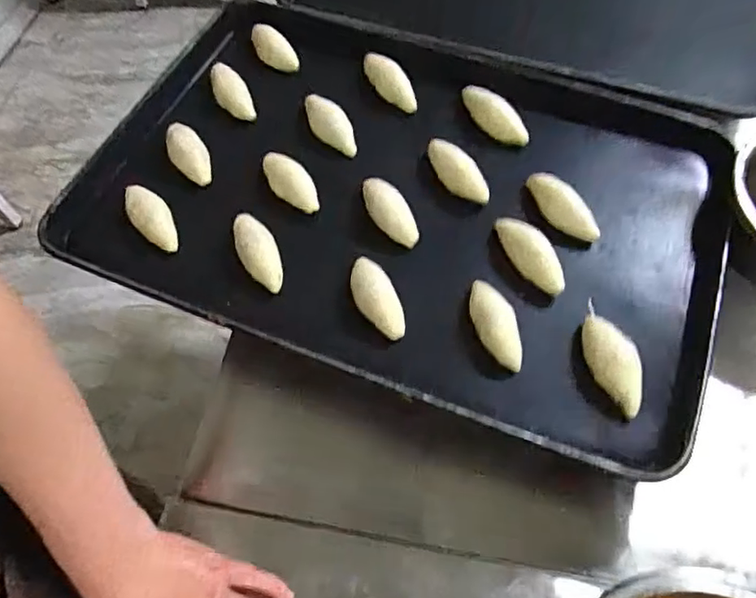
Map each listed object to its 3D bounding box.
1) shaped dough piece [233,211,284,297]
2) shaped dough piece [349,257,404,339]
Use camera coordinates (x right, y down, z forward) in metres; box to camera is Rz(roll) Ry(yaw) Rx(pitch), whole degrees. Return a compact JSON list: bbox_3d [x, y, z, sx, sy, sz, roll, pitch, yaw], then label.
[{"bbox_3d":[-0.112,-0.049,0.544,0.032,0.026,0.091,-24,63,-13],"label":"shaped dough piece"},{"bbox_3d":[-0.004,-0.001,0.533,0.032,0.032,0.083,-25,63,-13],"label":"shaped dough piece"}]

